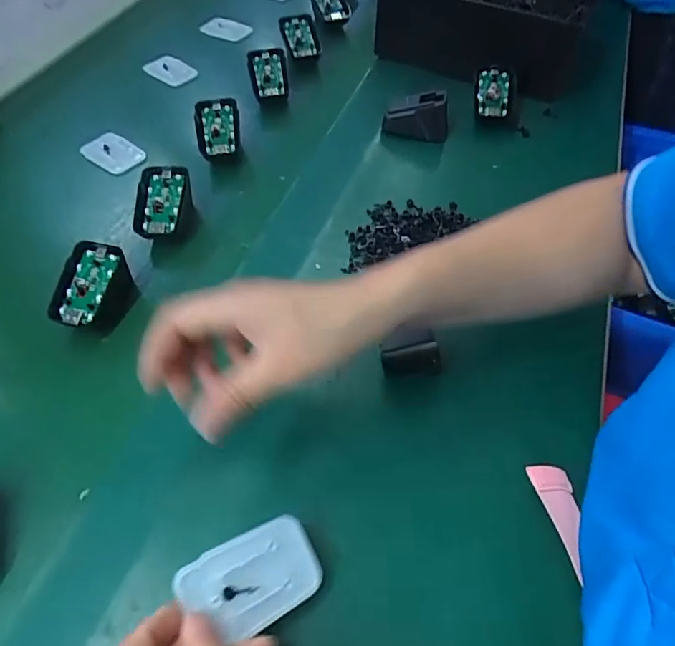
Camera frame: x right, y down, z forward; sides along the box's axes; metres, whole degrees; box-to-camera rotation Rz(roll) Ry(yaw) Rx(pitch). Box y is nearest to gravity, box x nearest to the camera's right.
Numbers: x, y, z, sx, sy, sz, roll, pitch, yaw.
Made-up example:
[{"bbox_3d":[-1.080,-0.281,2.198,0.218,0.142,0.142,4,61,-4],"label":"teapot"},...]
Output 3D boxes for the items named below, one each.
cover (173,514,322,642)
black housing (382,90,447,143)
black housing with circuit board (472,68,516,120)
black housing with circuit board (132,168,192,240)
[{"bbox_3d":[-0.044,0.134,0.266,0.070,0.004,0.044,-19,72,-25],"label":"cover"},{"bbox_3d":[0.082,-0.220,0.538,0.065,0.045,0.036,2,53,3],"label":"black housing"},{"bbox_3d":[0.171,-0.251,0.552,0.044,0.011,0.070,6,73,0],"label":"black housing with circuit board"},{"bbox_3d":[-0.158,-0.109,0.462,0.046,0.019,0.069,1,72,-2],"label":"black housing with circuit board"}]

